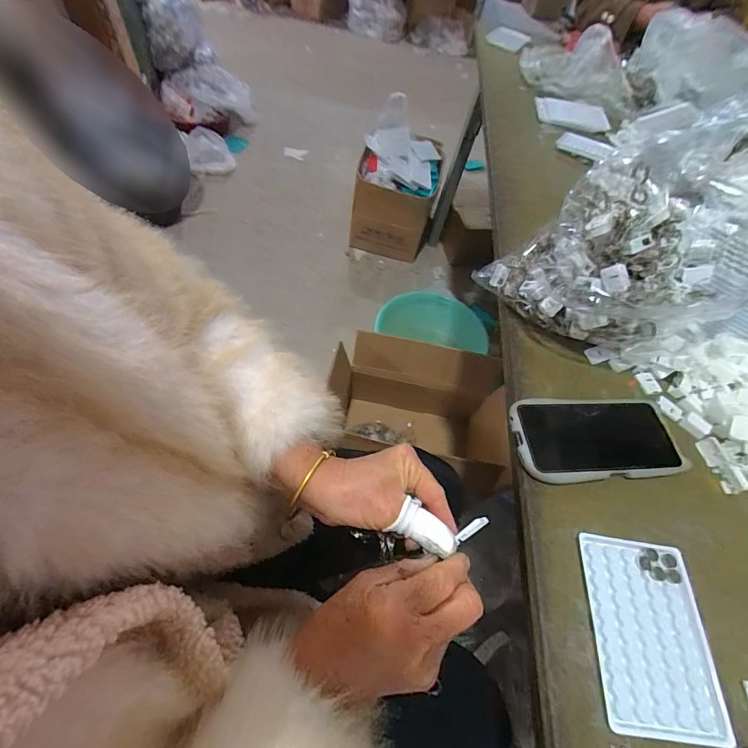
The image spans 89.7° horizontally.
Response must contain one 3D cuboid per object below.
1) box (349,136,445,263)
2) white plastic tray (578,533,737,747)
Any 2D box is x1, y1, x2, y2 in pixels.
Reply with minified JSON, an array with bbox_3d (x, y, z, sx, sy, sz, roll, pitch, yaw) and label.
[{"bbox_3d":[0.083,-0.685,1.451,0.289,0.268,0.314,15,57,0],"label":"box"},{"bbox_3d":[0.220,0.204,0.300,0.093,0.009,0.129,10,57,-3],"label":"white plastic tray"}]

